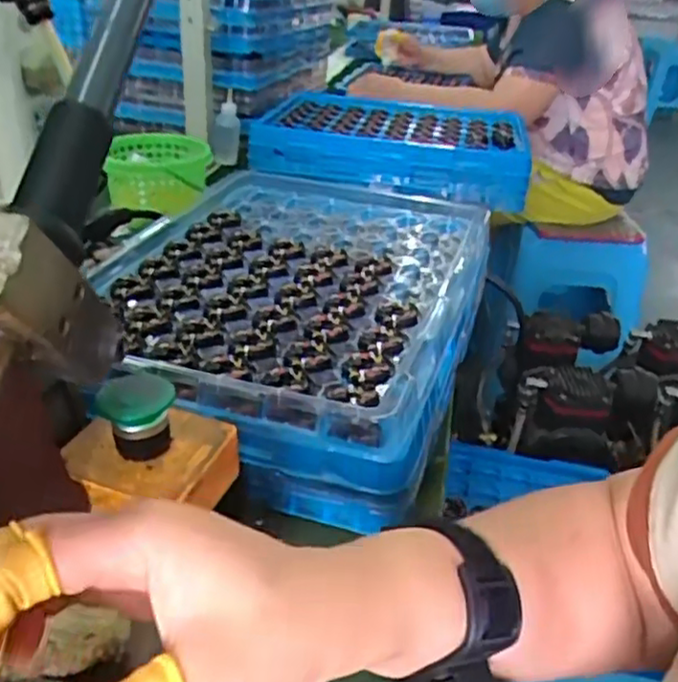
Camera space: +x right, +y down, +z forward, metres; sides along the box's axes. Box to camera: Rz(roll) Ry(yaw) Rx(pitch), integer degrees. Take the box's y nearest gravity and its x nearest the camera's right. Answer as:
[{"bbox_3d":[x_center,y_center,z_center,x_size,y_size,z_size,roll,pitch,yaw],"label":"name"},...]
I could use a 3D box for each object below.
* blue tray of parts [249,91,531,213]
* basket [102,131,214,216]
[{"bbox_3d":[0.078,-0.297,1.020,0.380,0.067,0.321,7,32,5],"label":"blue tray of parts"},{"bbox_3d":[-0.214,-0.195,0.798,0.117,0.072,0.132,1,31,-4],"label":"basket"}]

